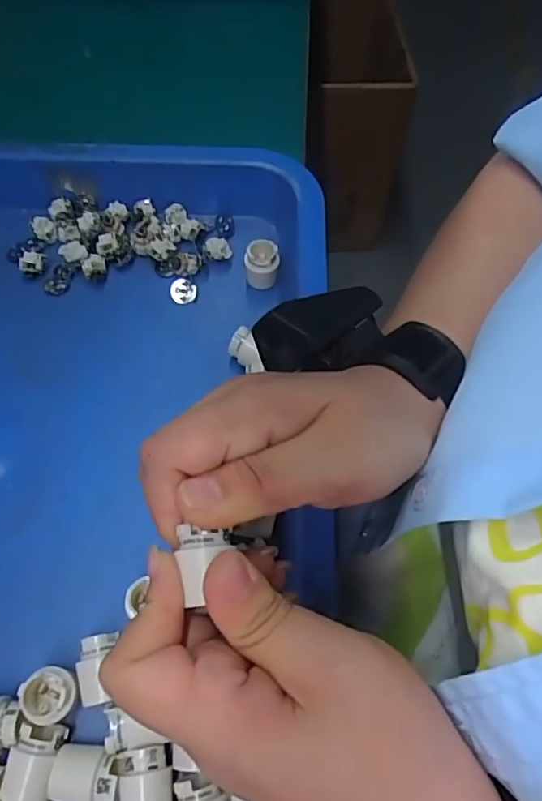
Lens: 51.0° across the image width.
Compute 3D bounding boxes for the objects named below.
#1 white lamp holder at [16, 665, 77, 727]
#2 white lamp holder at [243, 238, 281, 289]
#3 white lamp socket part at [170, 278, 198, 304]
[{"bbox_3d":[-0.093,0.123,0.240,0.021,0.019,0.023,0,61,-1],"label":"white lamp holder"},{"bbox_3d":[-0.005,-0.085,0.355,0.021,0.026,0.018,5,61,2],"label":"white lamp holder"},{"bbox_3d":[-0.055,-0.068,0.355,0.016,0.005,0.016,-3,61,-2],"label":"white lamp socket part"}]

